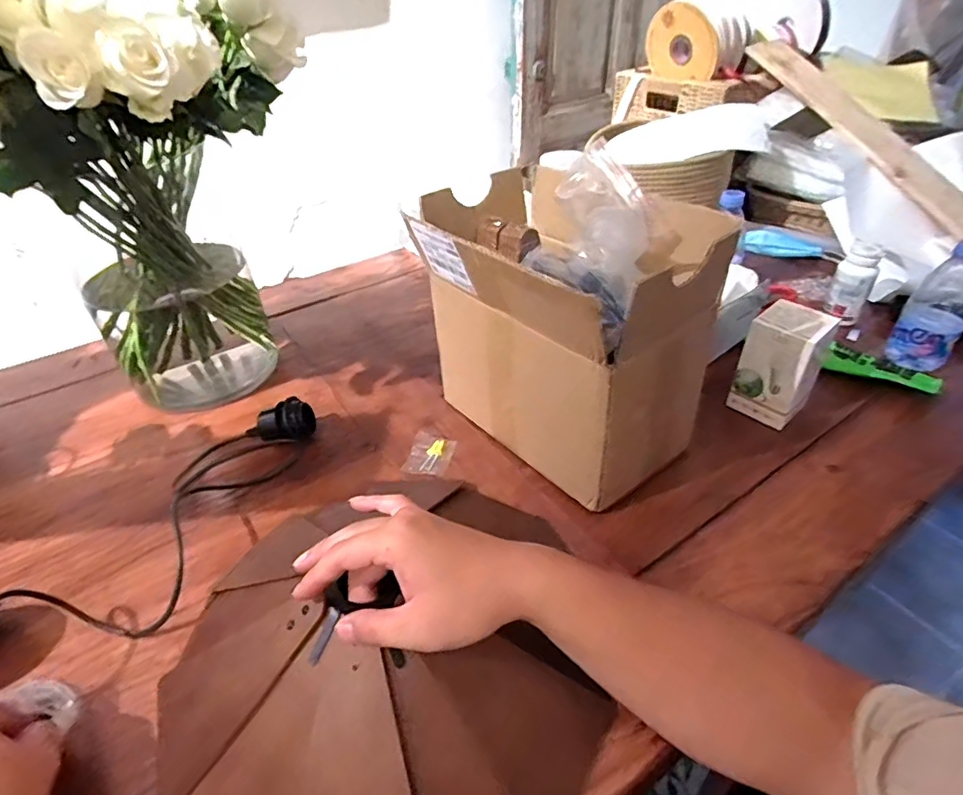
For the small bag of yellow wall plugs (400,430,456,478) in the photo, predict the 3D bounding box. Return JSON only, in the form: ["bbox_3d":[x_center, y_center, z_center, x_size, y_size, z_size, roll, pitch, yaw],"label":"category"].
[{"bbox_3d":[-0.058,0.062,0.612,0.047,0.015,0.058,8,40,14],"label":"small bag of yellow wall plugs"}]

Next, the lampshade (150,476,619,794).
[{"bbox_3d":[-0.082,0.169,0.412,0.310,0.092,0.327,-6,39,-2],"label":"lampshade"}]

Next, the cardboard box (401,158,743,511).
[{"bbox_3d":[0.083,-0.071,0.559,0.195,0.238,0.264,-28,45,-27],"label":"cardboard box"}]

